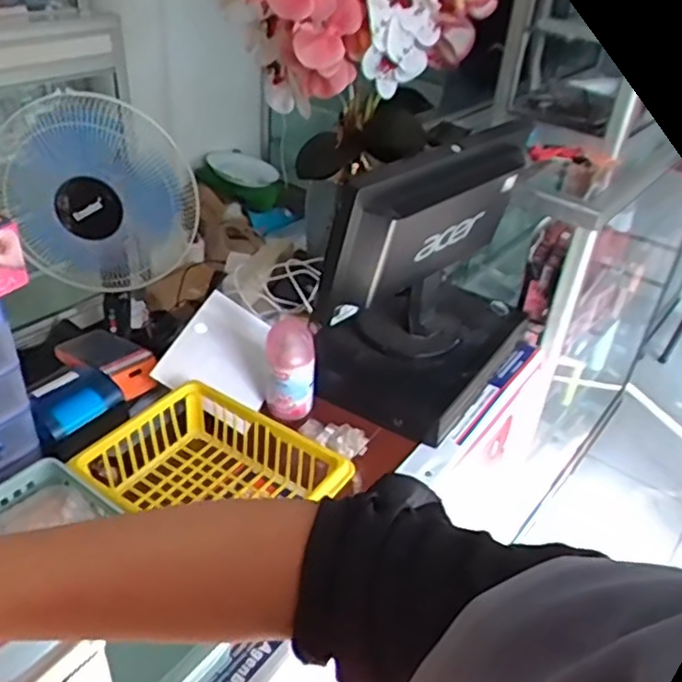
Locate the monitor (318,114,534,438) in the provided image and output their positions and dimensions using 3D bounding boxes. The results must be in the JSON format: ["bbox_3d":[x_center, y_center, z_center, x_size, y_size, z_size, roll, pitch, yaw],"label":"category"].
[{"bbox_3d":[0.132,-0.097,0.929,0.196,0.344,0.322,24,39,25],"label":"monitor"}]

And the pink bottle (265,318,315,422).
[{"bbox_3d":[-0.071,0.037,0.929,0.067,0.134,0.074,1,35,-5],"label":"pink bottle"}]

